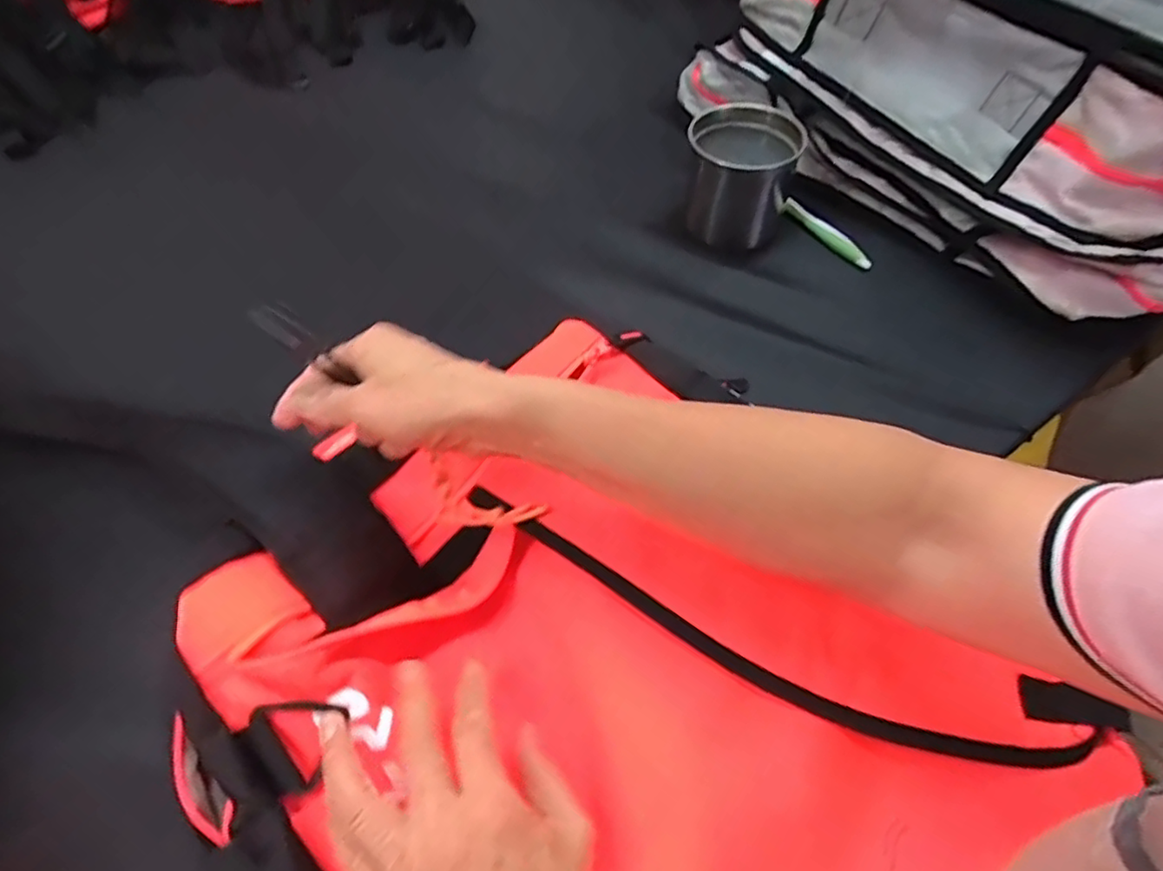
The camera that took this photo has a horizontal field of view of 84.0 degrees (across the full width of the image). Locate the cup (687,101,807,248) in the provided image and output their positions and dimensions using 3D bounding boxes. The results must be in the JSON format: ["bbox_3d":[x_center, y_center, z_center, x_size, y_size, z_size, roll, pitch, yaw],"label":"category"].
[{"bbox_3d":[0.148,-0.245,0.613,0.100,0.093,0.088,14,55,10],"label":"cup"}]

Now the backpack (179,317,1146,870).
[{"bbox_3d":[0.039,0.154,0.336,0.379,0.095,0.446,-35,61,-22],"label":"backpack"}]

